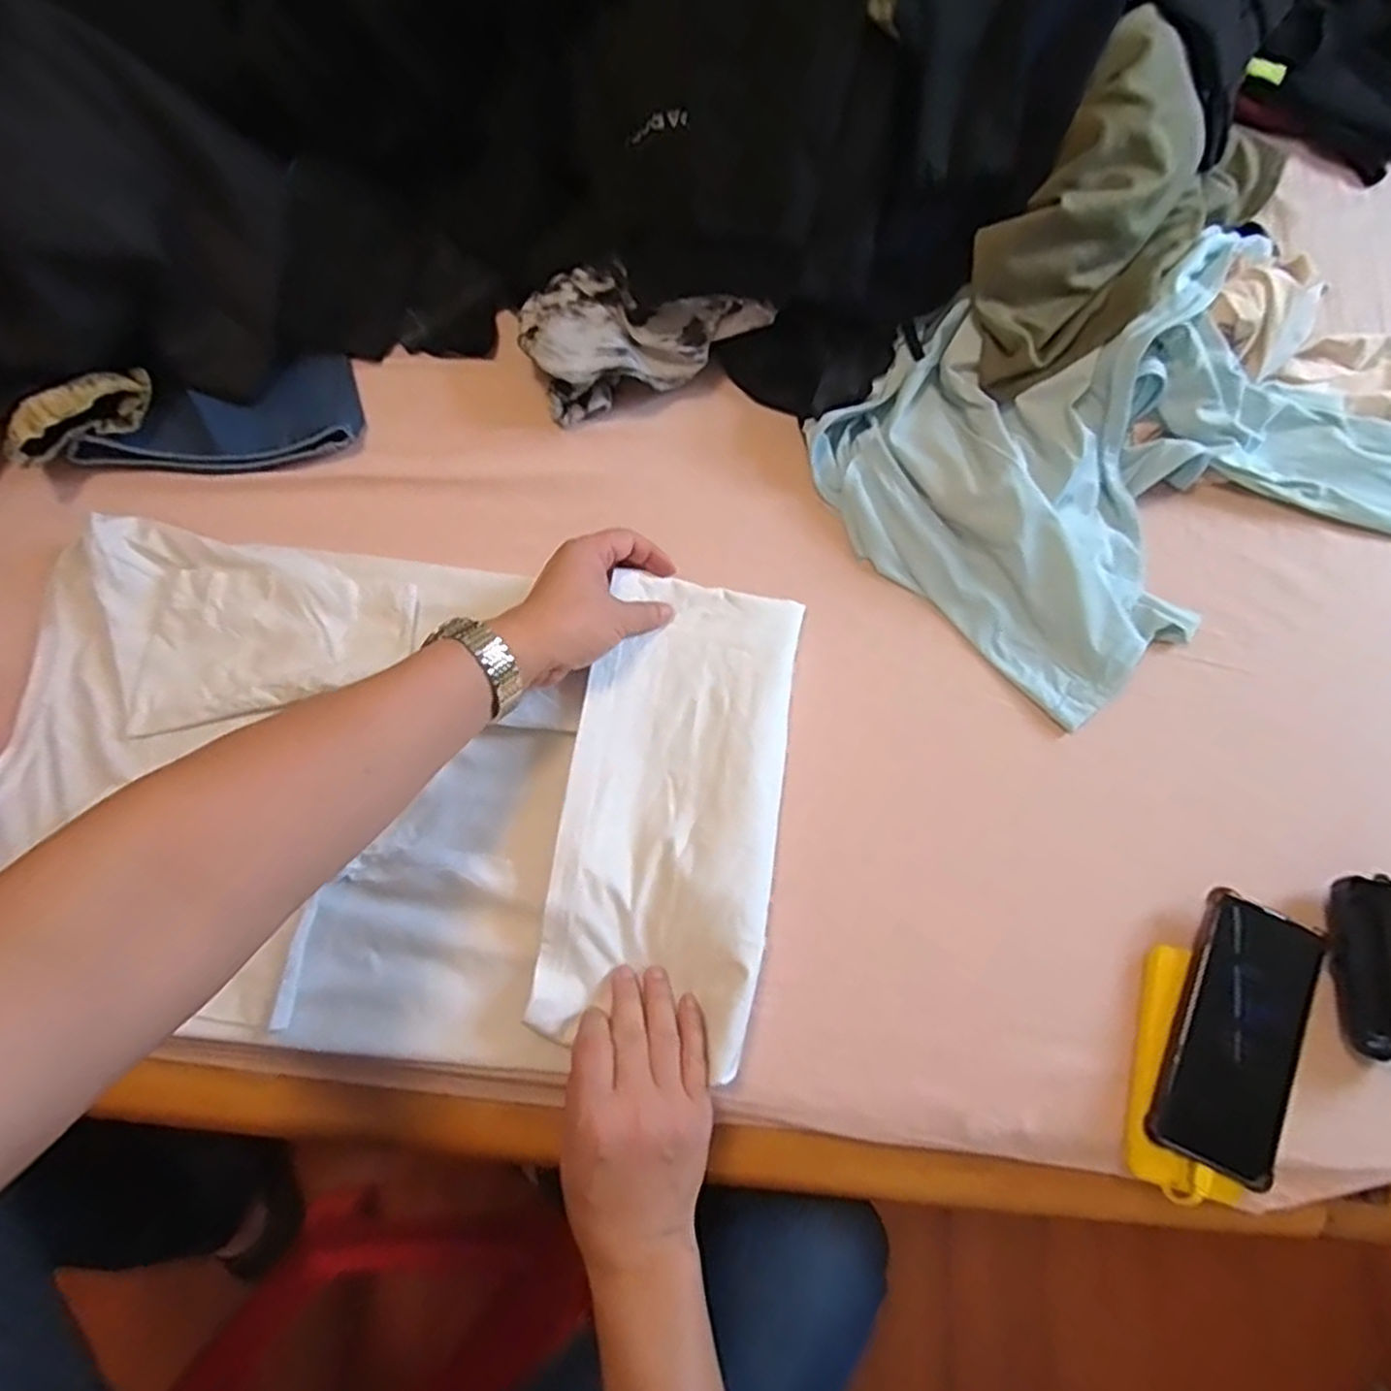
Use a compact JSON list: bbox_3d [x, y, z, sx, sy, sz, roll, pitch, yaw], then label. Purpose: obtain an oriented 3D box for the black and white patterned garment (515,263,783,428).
[{"bbox_3d":[-0.044,-0.293,0.613,0.186,0.071,0.086,-19,75,-4],"label":"black and white patterned garment"}]

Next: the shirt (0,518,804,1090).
[{"bbox_3d":[-0.219,0.060,0.531,0.556,0.031,0.338,6,75,3],"label":"shirt"}]

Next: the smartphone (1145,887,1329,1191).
[{"bbox_3d":[0.340,0.211,0.472,0.072,0.012,0.159,25,77,8],"label":"smartphone"}]

